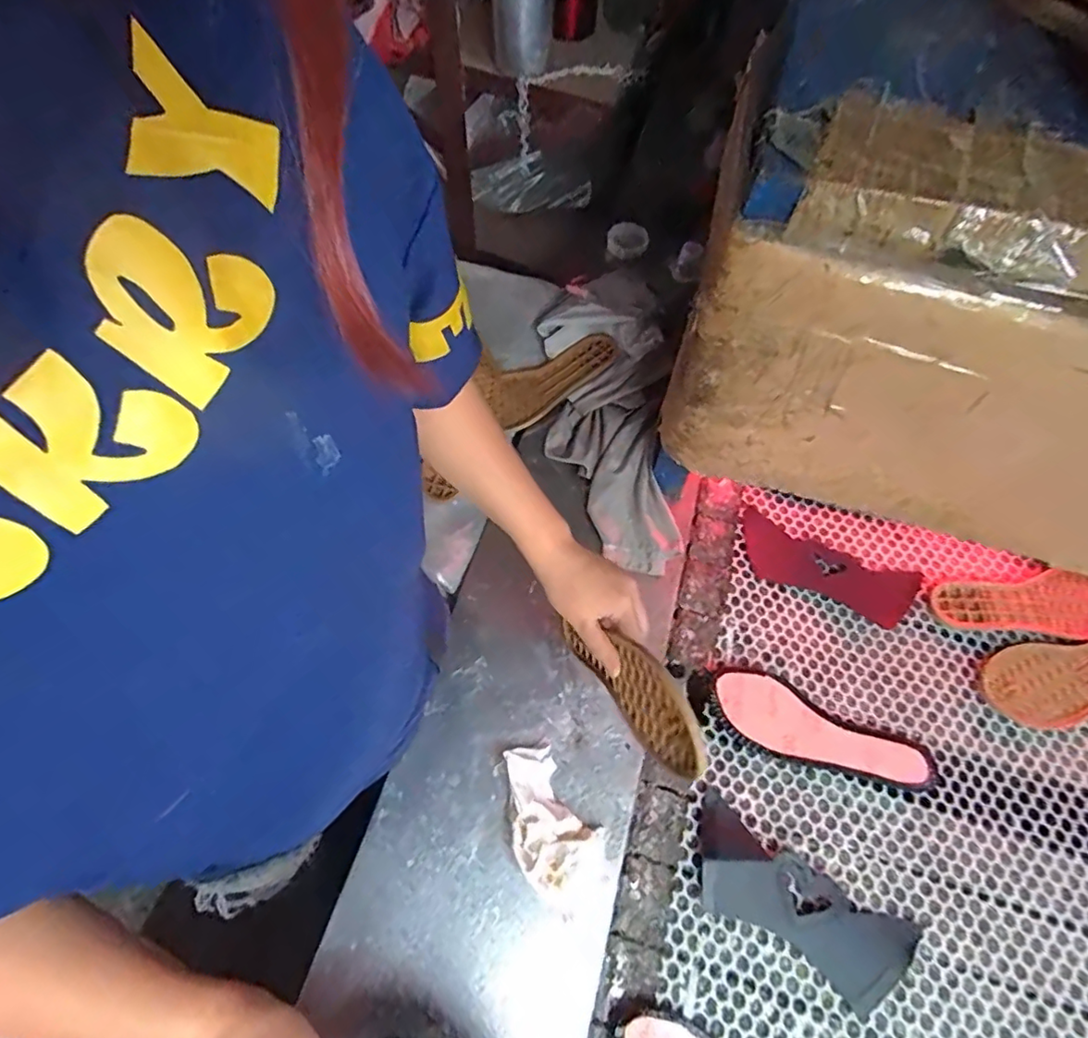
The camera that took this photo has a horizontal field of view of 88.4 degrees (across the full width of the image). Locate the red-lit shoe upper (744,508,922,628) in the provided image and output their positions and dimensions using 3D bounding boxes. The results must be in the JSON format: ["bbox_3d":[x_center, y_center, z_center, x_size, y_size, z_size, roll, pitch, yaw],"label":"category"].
[{"bbox_3d":[0.337,0.059,0.678,0.208,0.024,0.082,26,66,13],"label":"red-lit shoe upper"}]

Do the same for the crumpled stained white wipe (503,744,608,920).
[{"bbox_3d":[0.006,0.281,0.517,0.072,0.030,0.136,-20,65,-10],"label":"crumpled stained white wipe"}]

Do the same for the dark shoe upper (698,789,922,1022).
[{"bbox_3d":[0.235,0.364,0.527,0.208,0.008,0.087,31,67,14],"label":"dark shoe upper"}]

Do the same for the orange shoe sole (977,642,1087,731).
[{"bbox_3d":[0.608,0.172,0.622,0.239,0.025,0.086,-10,63,-5],"label":"orange shoe sole"}]

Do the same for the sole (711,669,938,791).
[{"bbox_3d":[0.292,0.231,0.591,0.231,0.019,0.073,23,65,11],"label":"sole"}]

